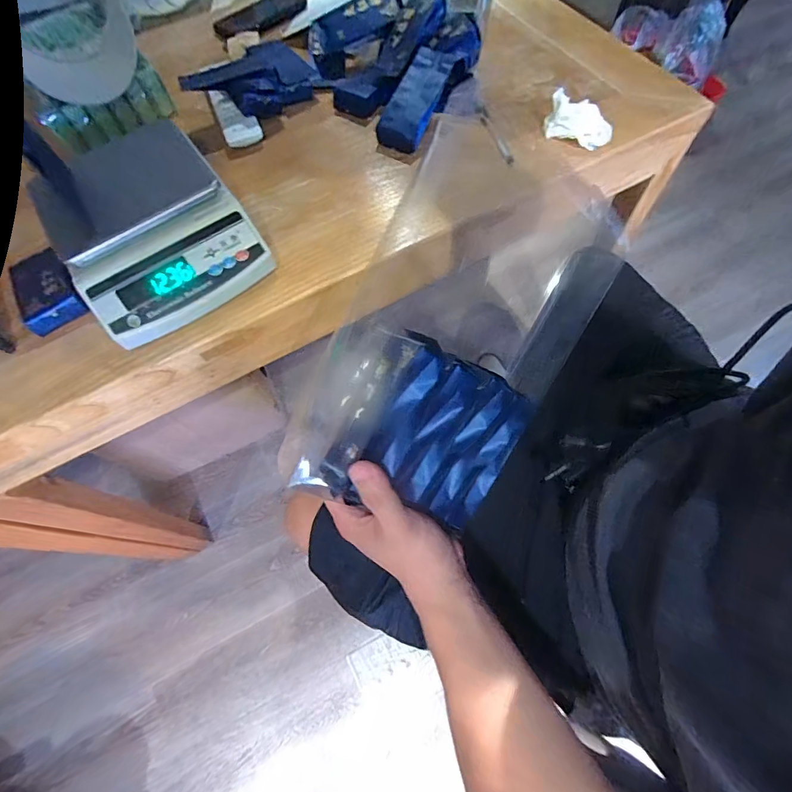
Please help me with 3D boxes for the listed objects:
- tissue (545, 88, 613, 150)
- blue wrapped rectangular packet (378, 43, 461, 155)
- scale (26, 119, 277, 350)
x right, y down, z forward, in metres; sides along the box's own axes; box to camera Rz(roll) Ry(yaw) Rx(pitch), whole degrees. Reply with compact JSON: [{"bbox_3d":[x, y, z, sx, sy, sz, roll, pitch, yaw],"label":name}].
[{"bbox_3d":[0.247,-0.369,0.557,0.087,0.045,0.048,21,68,11],"label":"tissue"},{"bbox_3d":[0.026,-0.403,0.563,0.057,0.026,0.140,29,93,14],"label":"blue wrapped rectangular packet"},{"bbox_3d":[-0.273,-0.190,0.466,0.189,0.090,0.225,-35,69,-13],"label":"scale"}]

